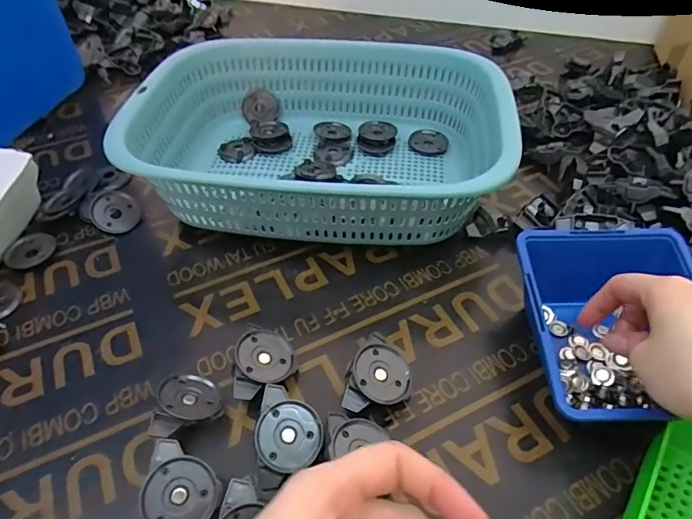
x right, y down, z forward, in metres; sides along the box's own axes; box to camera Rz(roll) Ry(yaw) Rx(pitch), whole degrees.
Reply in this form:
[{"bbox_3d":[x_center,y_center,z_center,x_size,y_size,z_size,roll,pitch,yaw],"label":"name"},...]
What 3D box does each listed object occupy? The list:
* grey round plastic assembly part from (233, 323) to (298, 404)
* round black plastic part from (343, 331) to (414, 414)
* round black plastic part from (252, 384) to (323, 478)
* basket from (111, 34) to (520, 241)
[{"bbox_3d":[-0.060,0.077,0.354,0.043,0.022,0.054,15,47,-17],"label":"grey round plastic assembly part"},{"bbox_3d":[0.019,0.085,0.343,0.044,0.018,0.056,45,58,8],"label":"round black plastic part"},{"bbox_3d":[-0.037,0.110,0.312,0.043,0.007,0.050,23,60,-12],"label":"round black plastic part"},{"bbox_3d":[-0.021,-0.115,0.482,0.337,0.097,0.239,6,47,7],"label":"basket"}]

